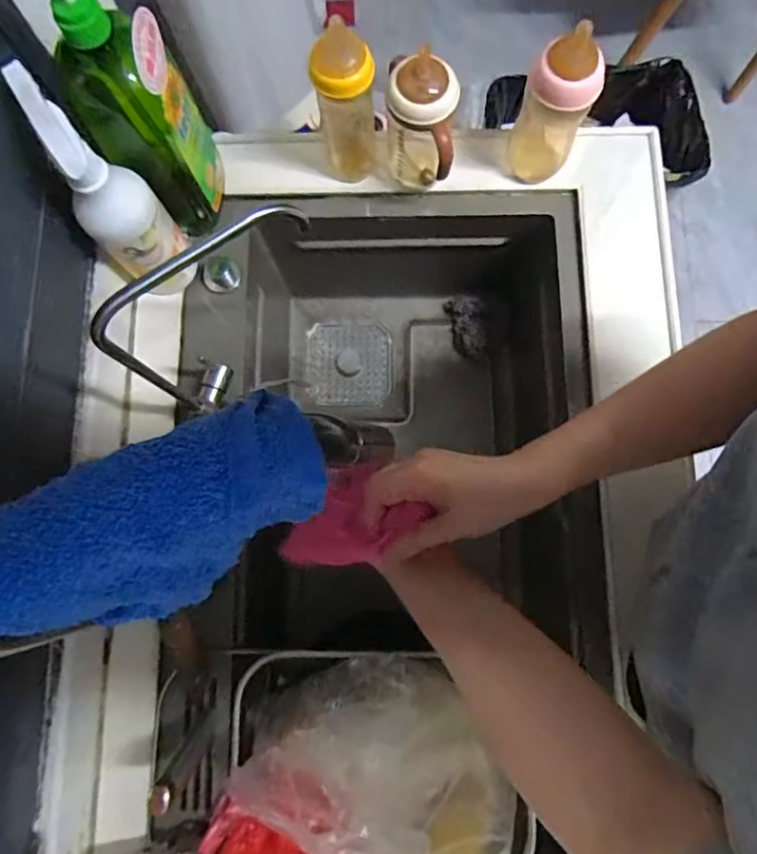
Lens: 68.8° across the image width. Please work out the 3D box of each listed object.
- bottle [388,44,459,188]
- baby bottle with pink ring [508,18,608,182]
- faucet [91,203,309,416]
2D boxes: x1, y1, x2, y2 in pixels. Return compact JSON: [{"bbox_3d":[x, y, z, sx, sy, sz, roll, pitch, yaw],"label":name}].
[{"bbox_3d":[0.043,-0.301,0.569,0.066,0.142,0.074,5,80,2],"label":"bottle"},{"bbox_3d":[0.178,-0.325,0.549,0.065,0.173,0.073,23,81,5],"label":"baby bottle with pink ring"},{"bbox_3d":[-0.127,-0.095,0.464,0.166,0.246,0.037,-37,81,-5],"label":"faucet"}]

